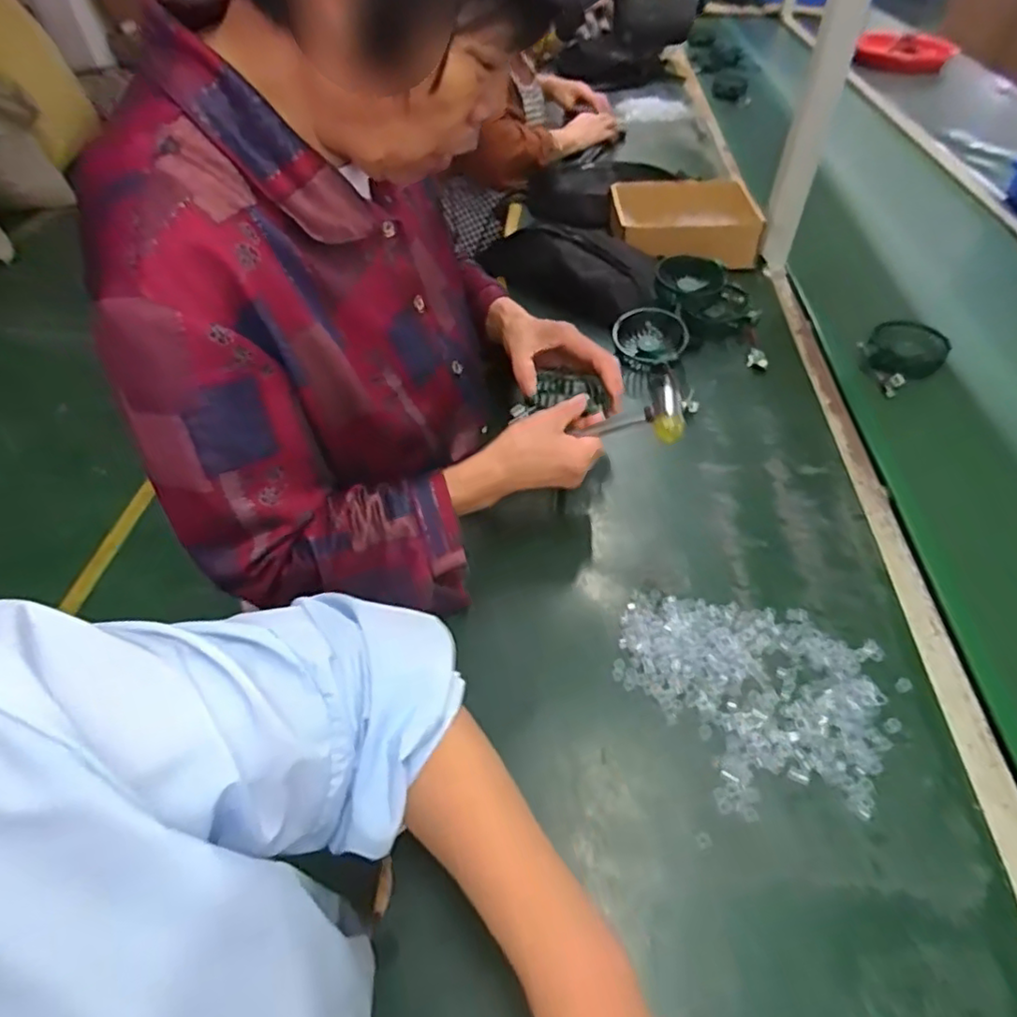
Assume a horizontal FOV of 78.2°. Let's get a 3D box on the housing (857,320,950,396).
[{"bbox_3d":[0.493,-0.196,0.776,0.104,0.045,0.078,-18,49,-15],"label":"housing"}]

